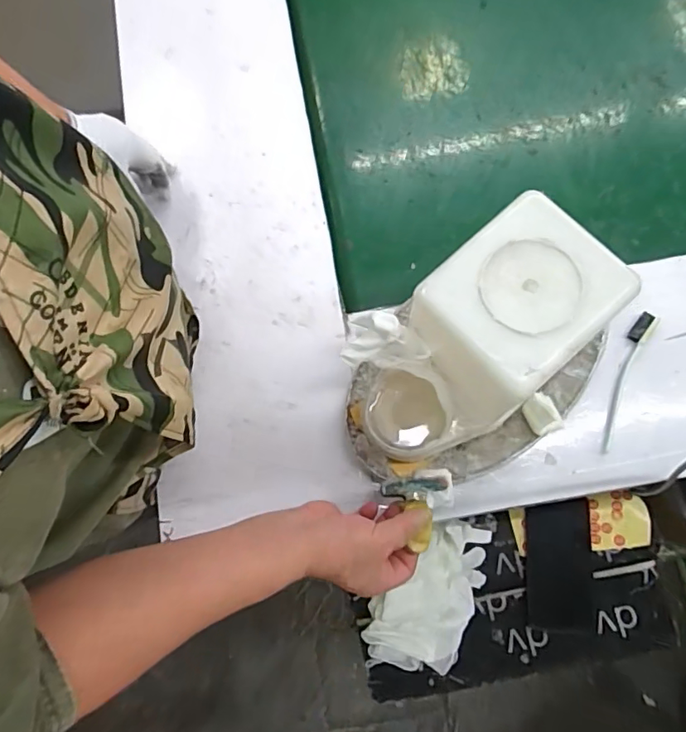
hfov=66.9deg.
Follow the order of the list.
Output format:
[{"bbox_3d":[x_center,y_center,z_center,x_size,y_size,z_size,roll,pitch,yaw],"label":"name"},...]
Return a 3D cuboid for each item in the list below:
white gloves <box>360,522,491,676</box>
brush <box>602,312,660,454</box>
[{"bbox_3d":[0.101,0.286,0.635,0.112,0.035,0.185,26,80,9],"label":"white gloves"},{"bbox_3d":[0.318,0.016,0.588,0.022,0.017,0.170,24,80,8],"label":"brush"}]

